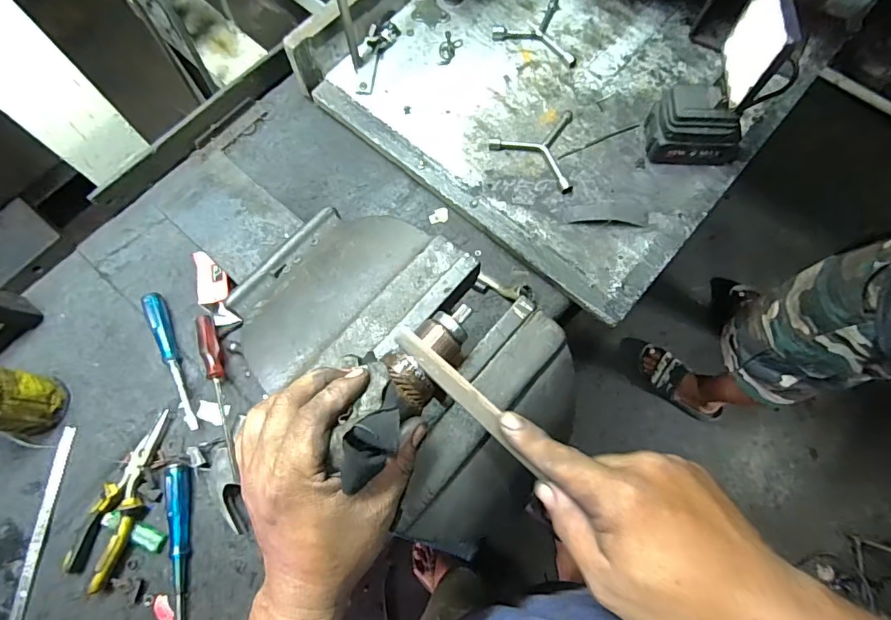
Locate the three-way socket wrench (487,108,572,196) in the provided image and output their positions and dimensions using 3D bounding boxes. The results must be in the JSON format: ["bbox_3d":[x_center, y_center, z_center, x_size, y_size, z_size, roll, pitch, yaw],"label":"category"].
[{"bbox_3d":[0.126,-0.238,0.706,0.120,0.010,0.134,4,72,2],"label":"three-way socket wrench"}]

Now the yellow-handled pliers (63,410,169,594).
[{"bbox_3d":[-0.403,0.227,0.592,0.063,0.023,0.199,16,73,6],"label":"yellow-handled pliers"}]

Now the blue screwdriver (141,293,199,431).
[{"bbox_3d":[-0.371,0.067,0.647,0.024,0.022,0.203,-24,74,-7],"label":"blue screwdriver"}]

